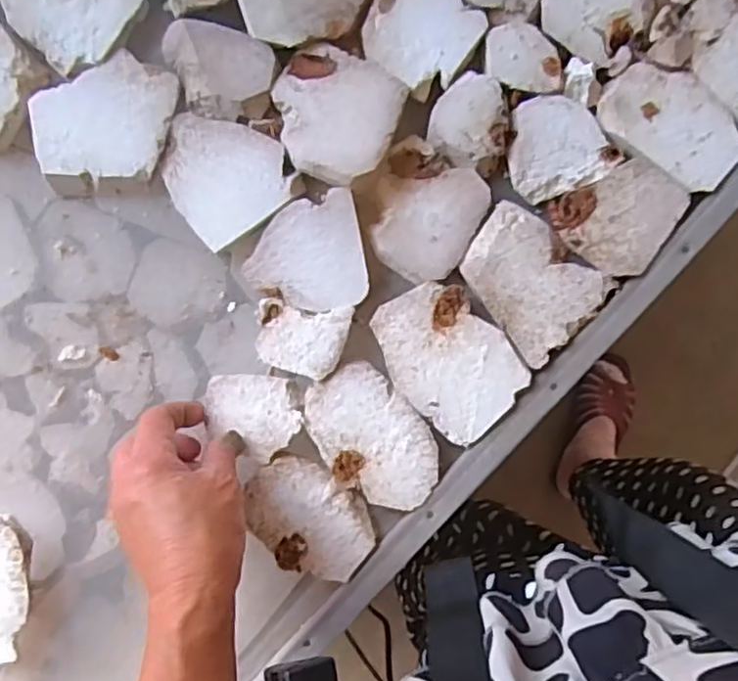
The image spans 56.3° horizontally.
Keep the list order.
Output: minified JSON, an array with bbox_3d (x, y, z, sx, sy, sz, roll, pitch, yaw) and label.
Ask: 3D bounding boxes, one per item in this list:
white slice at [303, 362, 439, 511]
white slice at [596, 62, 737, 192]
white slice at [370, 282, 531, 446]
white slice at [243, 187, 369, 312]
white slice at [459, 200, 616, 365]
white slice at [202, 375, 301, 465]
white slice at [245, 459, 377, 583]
[{"bbox_3d":[0.003,0.062,0.434,0.064,0.004,0.095,-30,93,-1],"label":"white slice"},{"bbox_3d":[0.192,-0.137,0.433,0.089,0.013,0.058,37,91,-3],"label":"white slice"},{"bbox_3d":[0.049,0.011,0.430,0.069,0.006,0.097,-44,93,0],"label":"white slice"},{"bbox_3d":[-0.039,-0.052,0.423,0.071,0.008,0.068,-11,93,-2],"label":"white slice"},{"bbox_3d":[0.099,-0.037,0.430,0.086,0.004,0.068,44,90,-3],"label":"white slice"},{"bbox_3d":[-0.072,0.048,0.432,0.057,0.009,0.053,-3,93,-2],"label":"white slice"},{"bbox_3d":[-0.039,0.115,0.438,0.084,0.005,0.061,33,91,-3],"label":"white slice"}]

